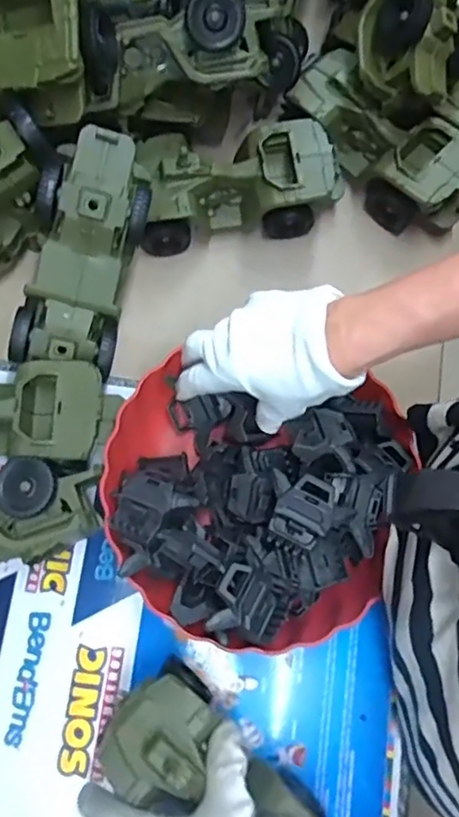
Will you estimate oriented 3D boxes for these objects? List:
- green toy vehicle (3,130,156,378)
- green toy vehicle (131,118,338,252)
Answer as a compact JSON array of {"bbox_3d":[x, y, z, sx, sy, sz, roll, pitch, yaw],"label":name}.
[{"bbox_3d":[-0.110,-0.120,0.483,0.077,0.065,0.182,20,106,3],"label":"green toy vehicle"},{"bbox_3d":[0.010,-0.200,0.542,0.184,0.070,0.084,-10,77,-4],"label":"green toy vehicle"}]

